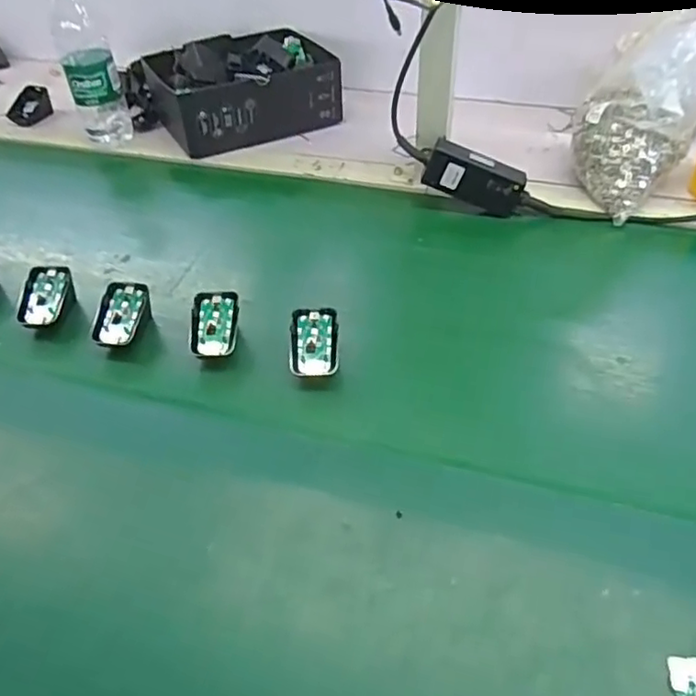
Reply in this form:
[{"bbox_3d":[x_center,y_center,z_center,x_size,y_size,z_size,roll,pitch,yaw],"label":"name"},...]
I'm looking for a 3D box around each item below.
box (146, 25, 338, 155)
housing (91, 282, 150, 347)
[{"bbox_3d":[-0.143,-0.382,0.922,0.256,0.093,0.179,-23,48,-19],"label":"box"},{"bbox_3d":[-0.223,-0.028,0.618,0.045,0.040,0.070,10,47,12],"label":"housing"}]

